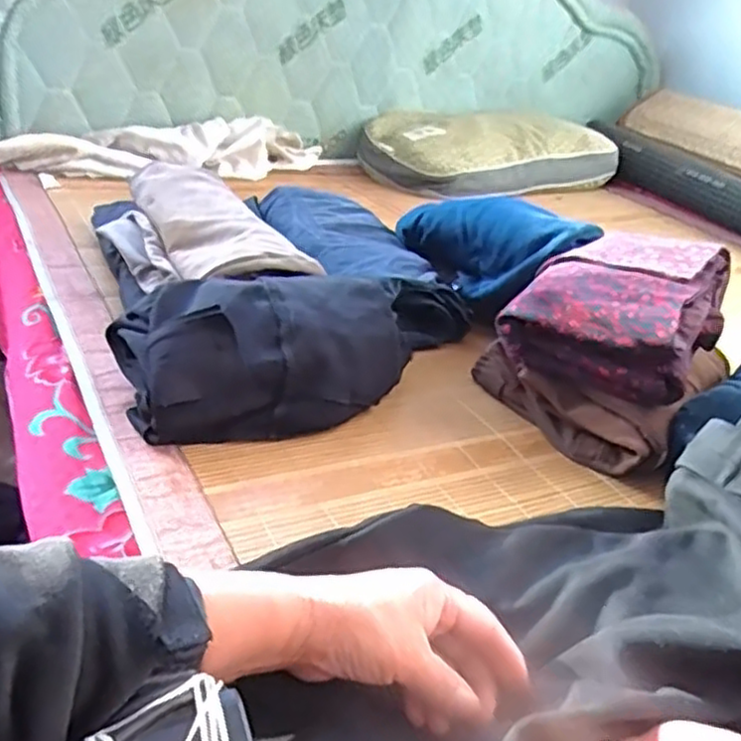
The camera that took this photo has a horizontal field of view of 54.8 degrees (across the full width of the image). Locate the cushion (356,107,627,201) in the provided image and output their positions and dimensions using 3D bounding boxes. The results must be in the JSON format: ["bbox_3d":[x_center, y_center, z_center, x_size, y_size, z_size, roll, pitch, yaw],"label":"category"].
[{"bbox_3d":[0.240,-0.456,1.470,0.478,0.119,0.291,-10,33,-29],"label":"cushion"}]

